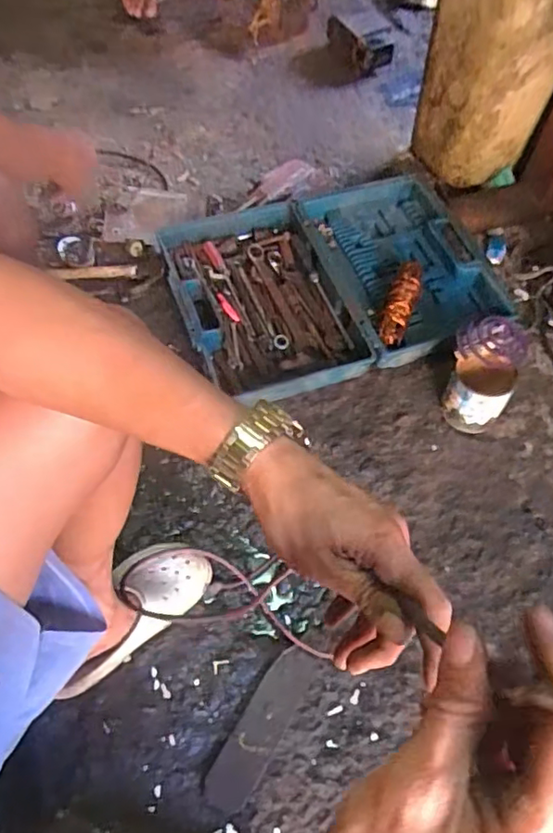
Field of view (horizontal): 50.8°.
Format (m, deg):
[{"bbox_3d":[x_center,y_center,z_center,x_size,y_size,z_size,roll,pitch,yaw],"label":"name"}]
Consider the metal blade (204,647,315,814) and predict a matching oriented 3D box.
[{"bbox_3d":[-0.017,0.400,0.754,0.056,0.006,0.205,30,61,13],"label":"metal blade"}]

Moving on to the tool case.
[{"bbox_3d":[0.110,-0.272,1.122,0.600,0.088,0.430,-16,62,-14],"label":"tool case"}]

